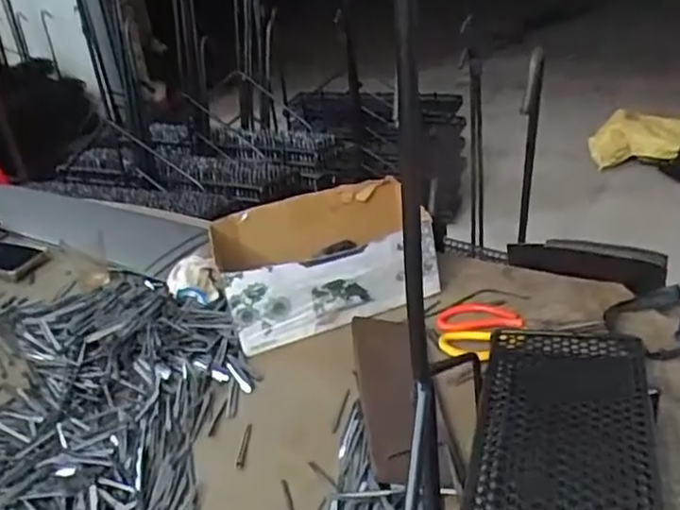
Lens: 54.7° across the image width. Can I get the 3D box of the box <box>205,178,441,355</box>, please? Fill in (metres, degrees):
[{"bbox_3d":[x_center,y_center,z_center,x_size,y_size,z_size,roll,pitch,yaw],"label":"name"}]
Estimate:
[{"bbox_3d":[-0.030,0.001,0.916,0.272,0.114,0.229,-13,28,-11],"label":"box"}]

